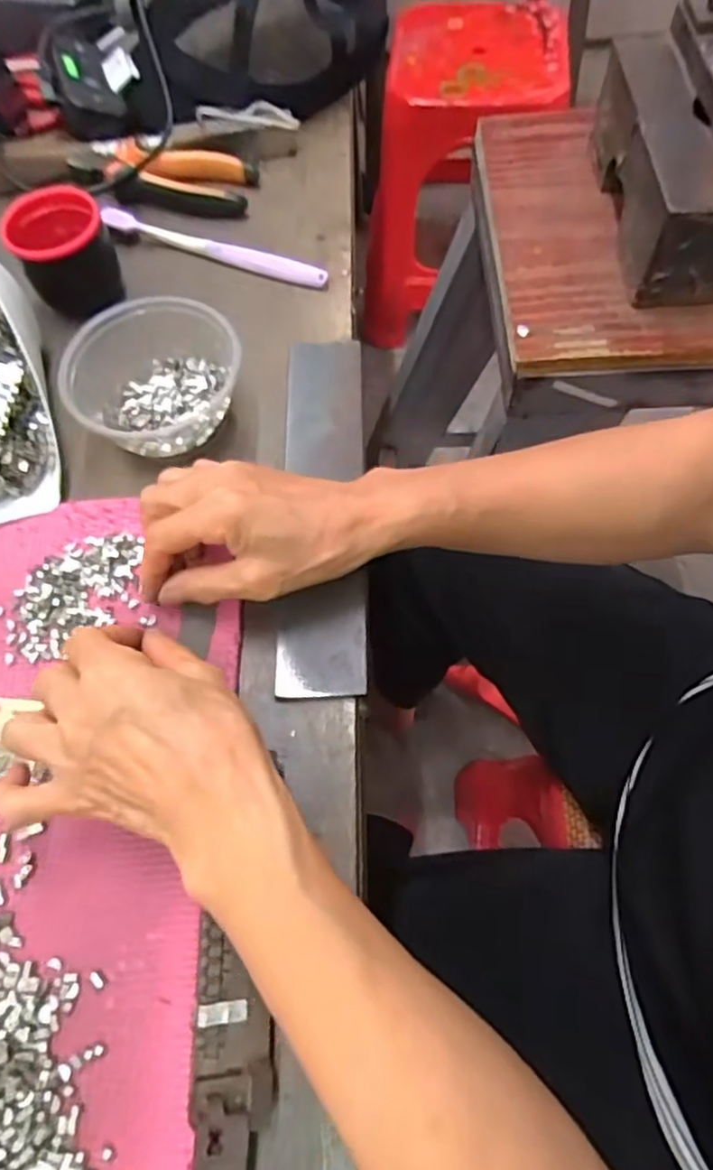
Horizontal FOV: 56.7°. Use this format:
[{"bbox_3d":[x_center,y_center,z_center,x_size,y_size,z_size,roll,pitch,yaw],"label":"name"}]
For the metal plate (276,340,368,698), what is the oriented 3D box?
[{"bbox_3d":[-0.021,-0.052,0.404,0.052,0.011,0.244,-7,67,16],"label":"metal plate"}]

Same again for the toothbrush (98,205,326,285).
[{"bbox_3d":[-0.107,-0.255,0.498,0.180,0.018,0.015,18,66,10],"label":"toothbrush"}]

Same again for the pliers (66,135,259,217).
[{"bbox_3d":[-0.158,-0.331,0.531,0.151,0.018,0.060,9,65,6],"label":"pliers"}]

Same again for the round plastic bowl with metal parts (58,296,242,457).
[{"bbox_3d":[-0.129,-0.131,0.418,0.110,0.049,0.099,-26,67,-11],"label":"round plastic bowl with metal parts"}]

